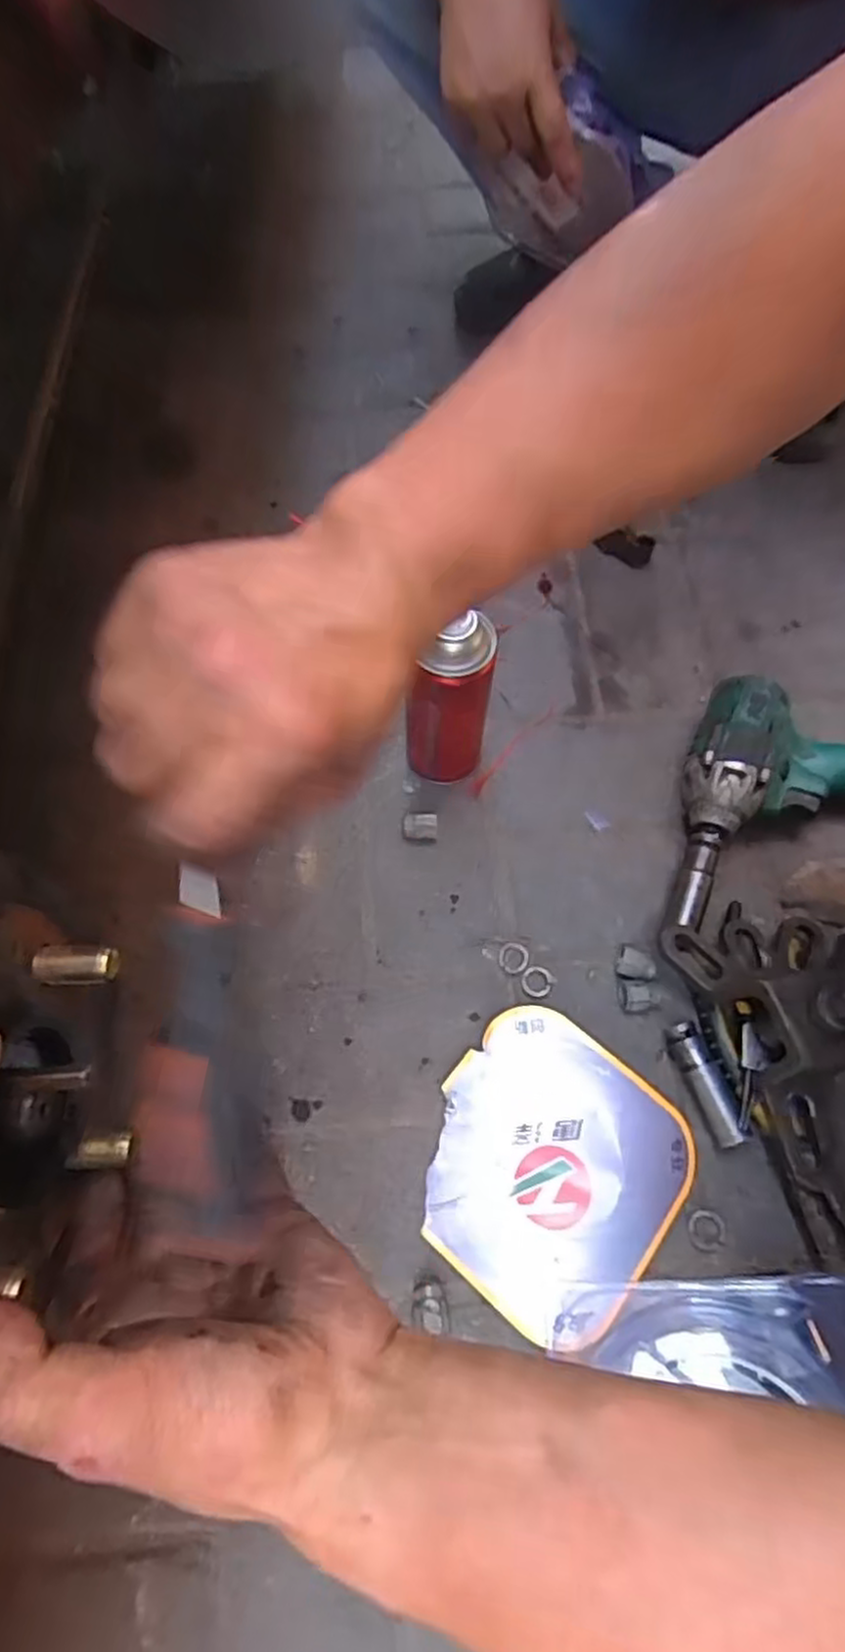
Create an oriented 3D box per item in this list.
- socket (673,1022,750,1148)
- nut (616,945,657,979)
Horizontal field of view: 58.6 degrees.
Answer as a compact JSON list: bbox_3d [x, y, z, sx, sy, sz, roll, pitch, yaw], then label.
[{"bbox_3d":[0.187,0.169,0.496,0.019,0.023,0.077,-18,66,-7],"label":"socket"},{"bbox_3d":[0.151,0.099,0.533,0.026,0.016,0.019,17,67,9],"label":"nut"}]

